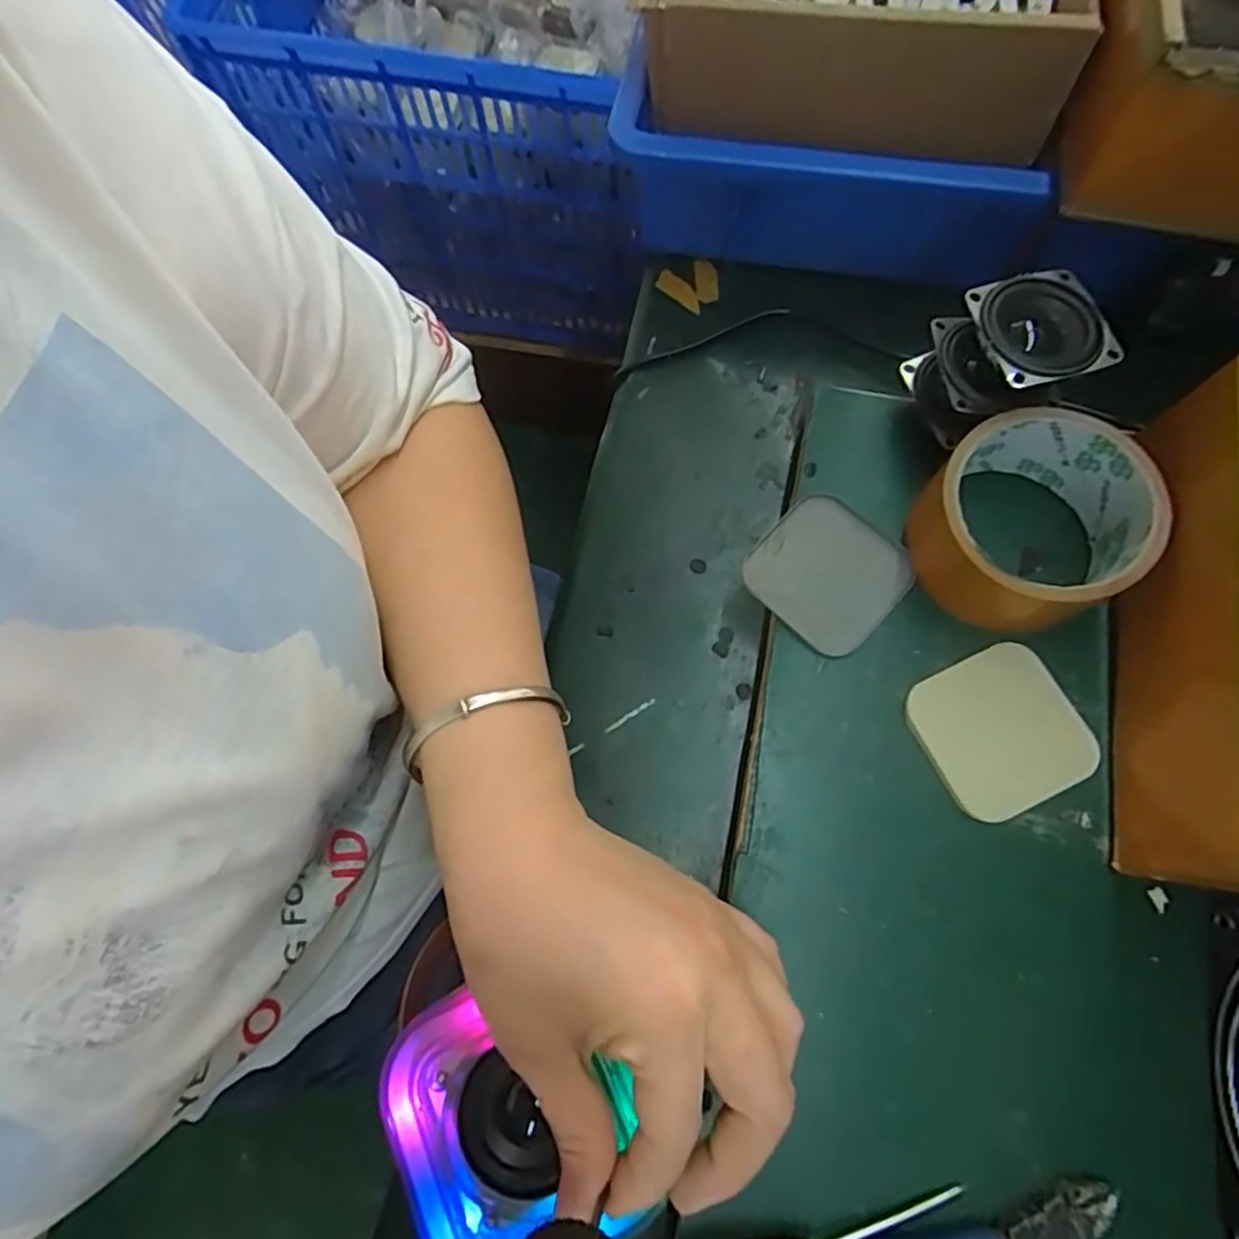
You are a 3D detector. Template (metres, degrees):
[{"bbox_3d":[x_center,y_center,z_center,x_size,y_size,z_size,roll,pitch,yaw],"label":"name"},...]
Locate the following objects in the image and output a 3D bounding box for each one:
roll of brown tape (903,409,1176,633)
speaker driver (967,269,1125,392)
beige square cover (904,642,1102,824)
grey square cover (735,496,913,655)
[{"bbox_3d":[0.177,-0.042,0.302,0.084,0.049,0.083,-1,72,2],"label":"roll of brown tape"},{"bbox_3d":[0.177,-0.120,0.298,0.052,0.024,0.053,-22,72,-5],"label":"speaker driver"},{"bbox_3d":[0.164,0.048,0.299,0.063,0.008,0.064,-26,72,-6],"label":"beige square cover"},{"bbox_3d":[0.098,-0.022,0.325,0.064,0.004,0.065,41,78,15],"label":"grey square cover"}]

